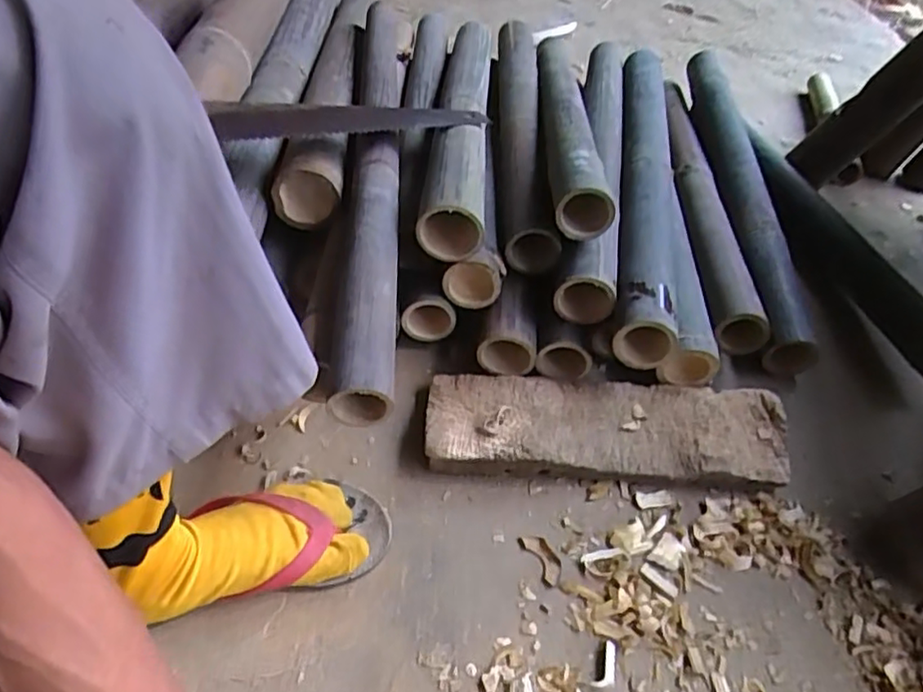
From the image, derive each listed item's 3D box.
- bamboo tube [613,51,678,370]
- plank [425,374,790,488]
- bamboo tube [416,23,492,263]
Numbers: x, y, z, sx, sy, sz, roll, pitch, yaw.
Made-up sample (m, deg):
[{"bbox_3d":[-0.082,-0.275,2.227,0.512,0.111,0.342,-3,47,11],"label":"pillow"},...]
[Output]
[{"bbox_3d":[0.222,-0.214,0.785,0.062,0.057,0.575,9,50,4],"label":"bamboo tube"},{"bbox_3d":[0.138,0.081,0.629,0.340,0.046,0.099,4,49,0],"label":"plank"},{"bbox_3d":[0.001,-0.303,0.797,0.061,0.060,0.528,4,49,0],"label":"bamboo tube"}]

